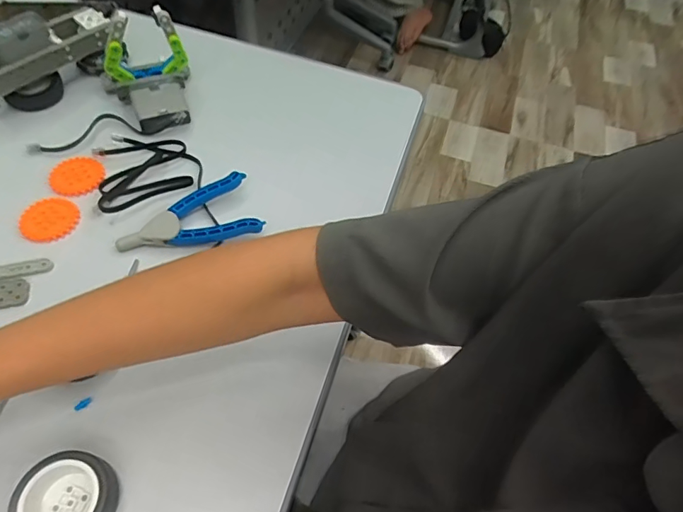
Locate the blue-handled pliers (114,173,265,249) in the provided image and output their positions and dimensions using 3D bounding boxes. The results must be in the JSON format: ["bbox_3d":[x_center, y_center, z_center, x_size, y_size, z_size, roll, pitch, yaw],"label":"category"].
[{"bbox_3d":[-0.145,-0.030,0.445,0.128,0.022,0.067,-20,60,-18],"label":"blue-handled pliers"}]

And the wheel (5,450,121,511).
[{"bbox_3d":[-0.180,0.163,0.309,0.061,0.024,0.058,2,56,-3],"label":"wheel"}]

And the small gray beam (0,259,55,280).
[{"bbox_3d":[-0.282,0.011,0.410,0.049,0.004,0.014,-13,58,-13],"label":"small gray beam"}]

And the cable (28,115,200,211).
[{"bbox_3d":[-0.230,-0.105,0.488,0.144,0.016,0.116,40,62,20],"label":"cable"}]

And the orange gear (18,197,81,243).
[{"bbox_3d":[-0.277,-0.036,0.443,0.049,0.004,0.051,2,56,-3],"label":"orange gear"}]

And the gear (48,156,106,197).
[{"bbox_3d":[-0.269,-0.082,0.474,0.051,0.004,0.048,2,56,-3],"label":"gear"}]

